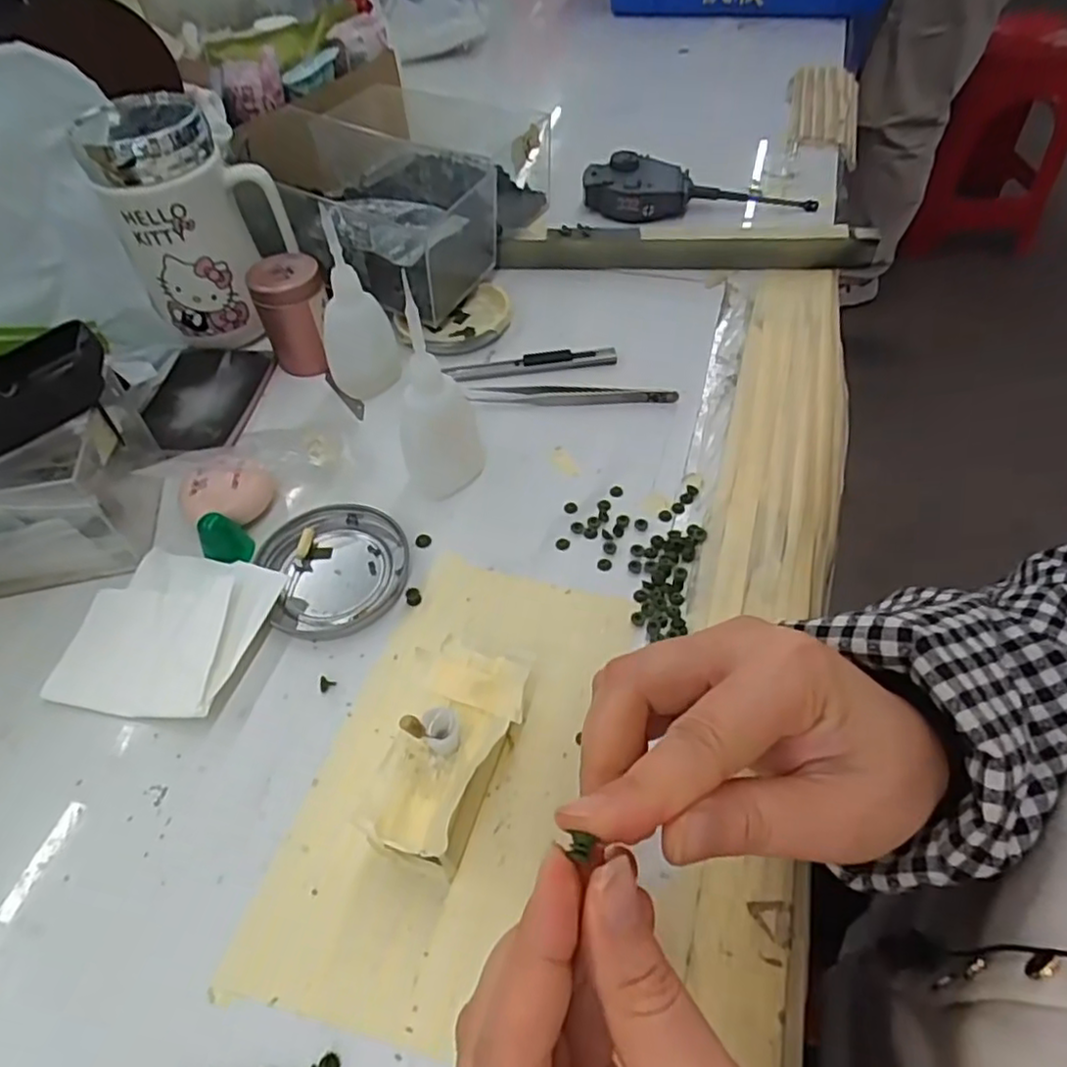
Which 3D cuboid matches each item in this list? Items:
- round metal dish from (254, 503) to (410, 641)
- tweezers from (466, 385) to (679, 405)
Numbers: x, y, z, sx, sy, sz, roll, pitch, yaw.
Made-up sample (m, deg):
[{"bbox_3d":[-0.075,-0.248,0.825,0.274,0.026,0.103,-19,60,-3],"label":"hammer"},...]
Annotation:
[{"bbox_3d":[-0.101,0.017,0.351,0.072,0.011,0.078,-1,52,2],"label":"round metal dish"},{"bbox_3d":[0.024,-0.088,0.421,0.127,0.008,0.013,5,53,6],"label":"tweezers"}]

